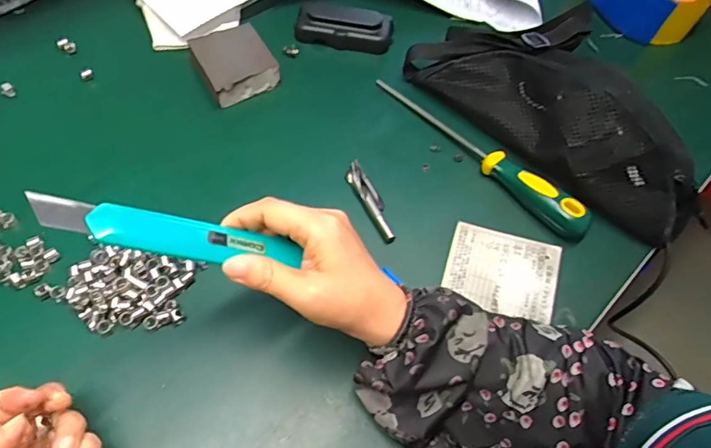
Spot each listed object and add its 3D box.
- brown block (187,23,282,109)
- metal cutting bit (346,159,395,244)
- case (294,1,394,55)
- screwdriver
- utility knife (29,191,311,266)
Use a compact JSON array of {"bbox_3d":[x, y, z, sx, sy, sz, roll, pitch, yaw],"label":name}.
[{"bbox_3d":[-0.123,-0.164,0.495,0.072,0.025,0.083,-25,64,-18],"label":"brown block"},{"bbox_3d":[0.014,-0.020,0.433,0.018,0.014,0.086,-22,63,-17],"label":"metal cutting bit"},{"bbox_3d":[-0.012,-0.213,0.526,0.103,0.026,0.044,11,59,2],"label":"case"},{"bbox_3d":[0.114,-0.074,0.455,0.026,0.034,0.241,-35,68,-22],"label":"screwdriver"},{"bbox_3d":[-0.101,0.005,0.275,0.138,0.013,0.024,12,57,-27],"label":"utility knife"}]

